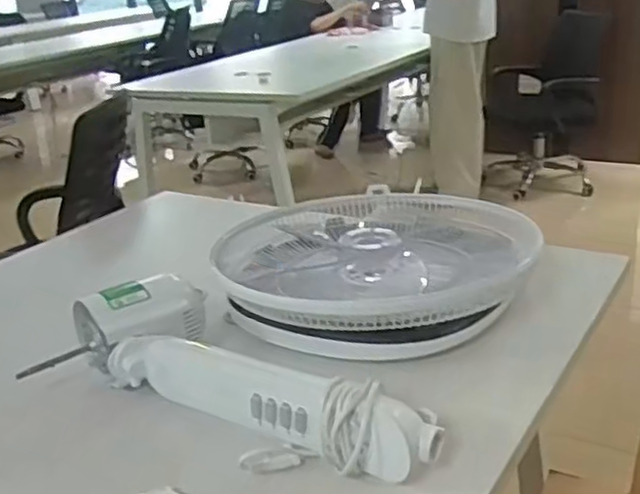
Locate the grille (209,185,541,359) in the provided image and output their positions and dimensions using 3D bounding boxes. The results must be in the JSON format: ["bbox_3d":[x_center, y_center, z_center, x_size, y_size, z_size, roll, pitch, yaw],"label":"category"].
[{"bbox_3d":[0.081,0.031,1.062,0.444,0.116,0.403,2,24,17],"label":"grille"}]

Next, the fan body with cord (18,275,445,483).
[{"bbox_3d":[-0.087,0.127,0.786,0.485,0.102,0.184,6,23,30],"label":"fan body with cord"}]

